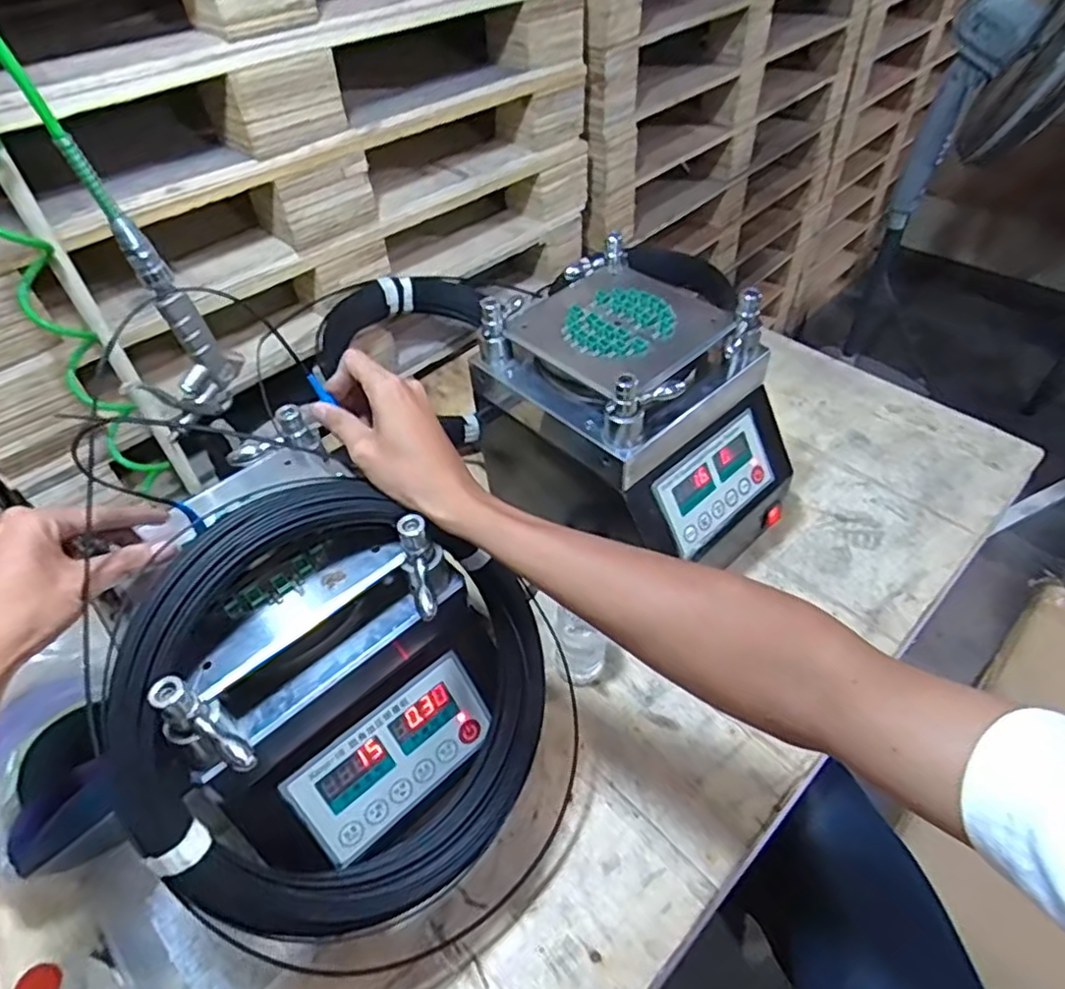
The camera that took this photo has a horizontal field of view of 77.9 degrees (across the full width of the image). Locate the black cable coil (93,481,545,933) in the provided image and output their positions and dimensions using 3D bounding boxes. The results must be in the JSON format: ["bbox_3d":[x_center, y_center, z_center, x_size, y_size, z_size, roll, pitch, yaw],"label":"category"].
[{"bbox_3d":[-0.131,0.141,0.472,0.284,0.064,0.296,4,81,-25],"label":"black cable coil"}]

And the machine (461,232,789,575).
[{"bbox_3d":[0.114,-0.064,0.723,0.213,0.278,0.281,-38,56,-26],"label":"machine"}]

